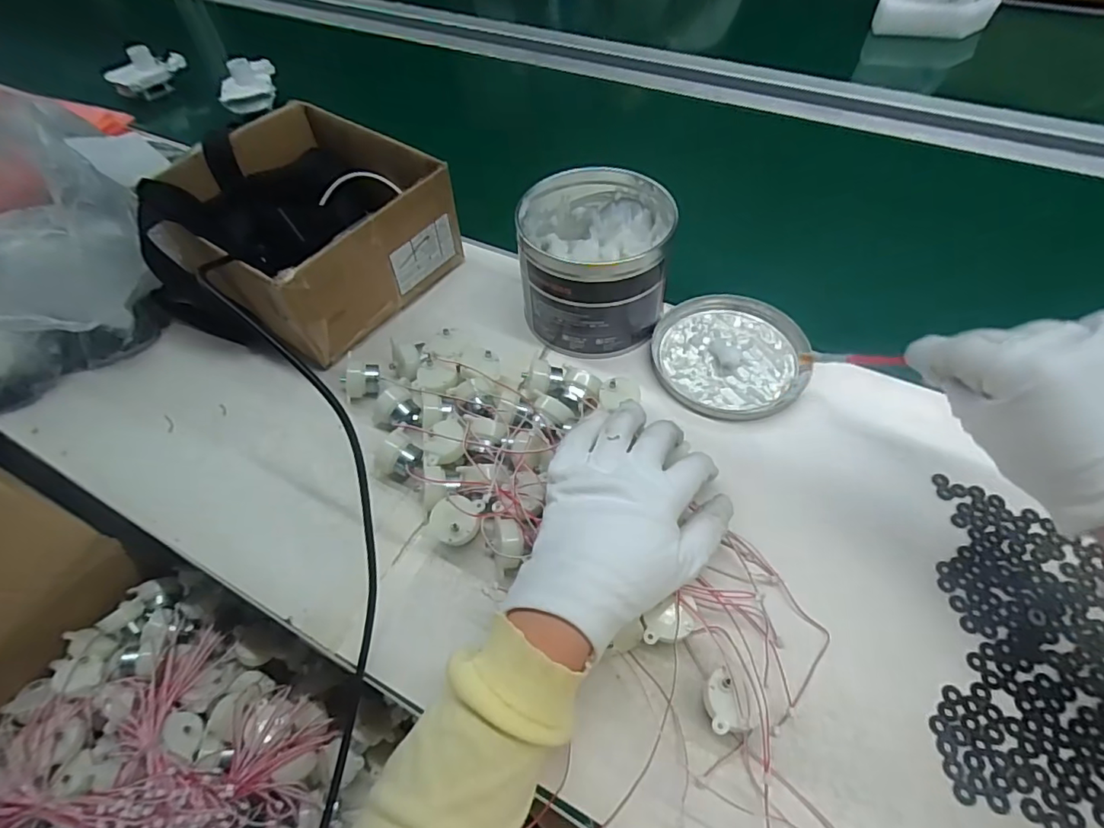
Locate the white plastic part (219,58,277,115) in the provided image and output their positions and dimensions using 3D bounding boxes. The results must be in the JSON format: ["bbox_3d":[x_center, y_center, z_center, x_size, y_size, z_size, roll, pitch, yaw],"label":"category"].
[{"bbox_3d":[-0.429,-0.466,0.766,0.067,0.044,0.093,-13,55,-6],"label":"white plastic part"}]

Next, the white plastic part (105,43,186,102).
[{"bbox_3d":[-0.617,-0.520,0.829,0.032,0.059,0.113,27,60,21],"label":"white plastic part"}]

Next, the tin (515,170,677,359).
[{"bbox_3d":[0.037,-0.133,0.476,0.126,0.107,0.130,-2,54,2],"label":"tin"}]

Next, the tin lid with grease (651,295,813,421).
[{"bbox_3d":[0.153,-0.054,0.473,0.125,0.011,0.135,-2,54,2],"label":"tin lid with grease"}]

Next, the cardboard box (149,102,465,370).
[{"bbox_3d":[-0.232,-0.166,0.510,0.209,0.117,0.212,28,60,21],"label":"cardboard box"}]

